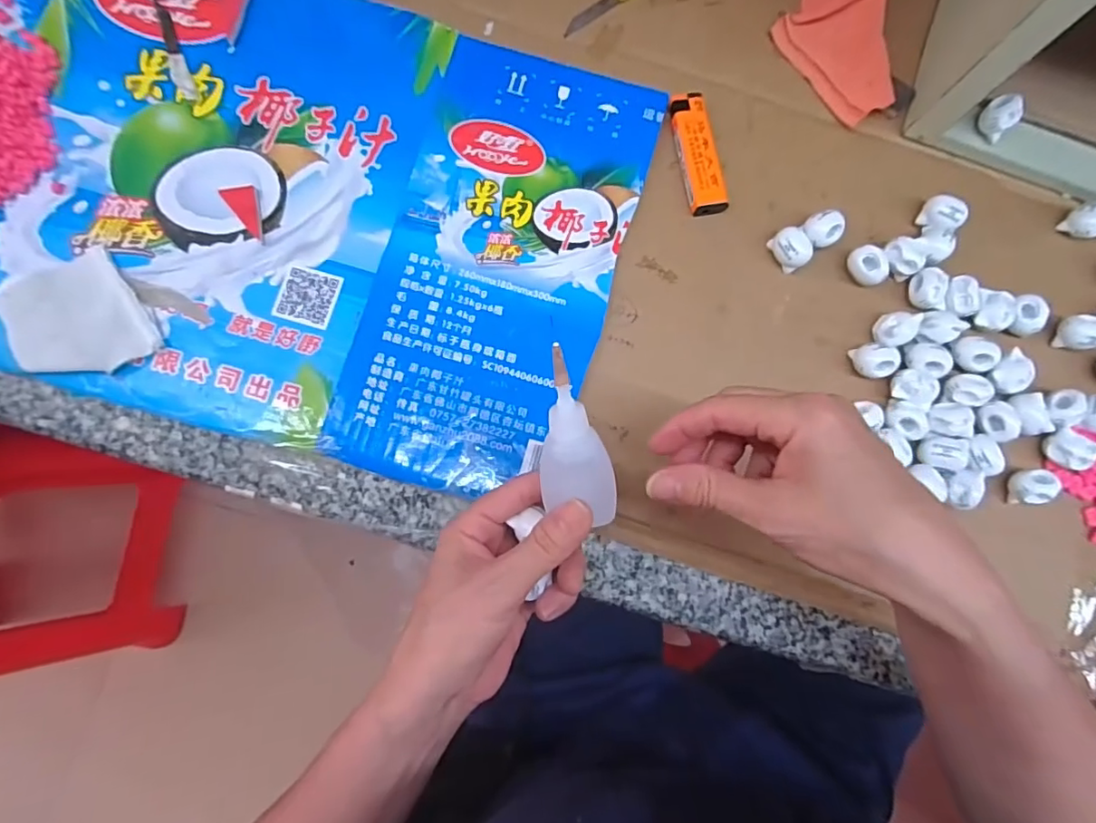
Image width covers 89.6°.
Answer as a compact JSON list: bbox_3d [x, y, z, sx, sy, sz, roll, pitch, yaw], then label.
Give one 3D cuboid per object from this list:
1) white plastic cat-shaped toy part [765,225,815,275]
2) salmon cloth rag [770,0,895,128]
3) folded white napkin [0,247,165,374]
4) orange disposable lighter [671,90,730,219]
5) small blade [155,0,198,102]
[{"bbox_3d":[0.159,-0.105,0.358,0.022,0.019,0.026,-27,85,-6],"label":"white plastic cat-shaped toy part"},{"bbox_3d":[0.195,-0.263,0.376,0.067,0.026,0.128,-3,83,-3],"label":"salmon cloth rag"},{"bbox_3d":[-0.282,-0.055,0.330,0.072,0.010,0.076,-32,86,-6],"label":"folded white napkin"},{"bbox_3d":[0.100,-0.170,0.366,0.023,0.012,0.081,-11,84,-4],"label":"orange disposable lighter"},{"bbox_3d":[-0.245,-0.236,0.360,0.011,0.004,0.074,-22,85,-5],"label":"small blade"}]

